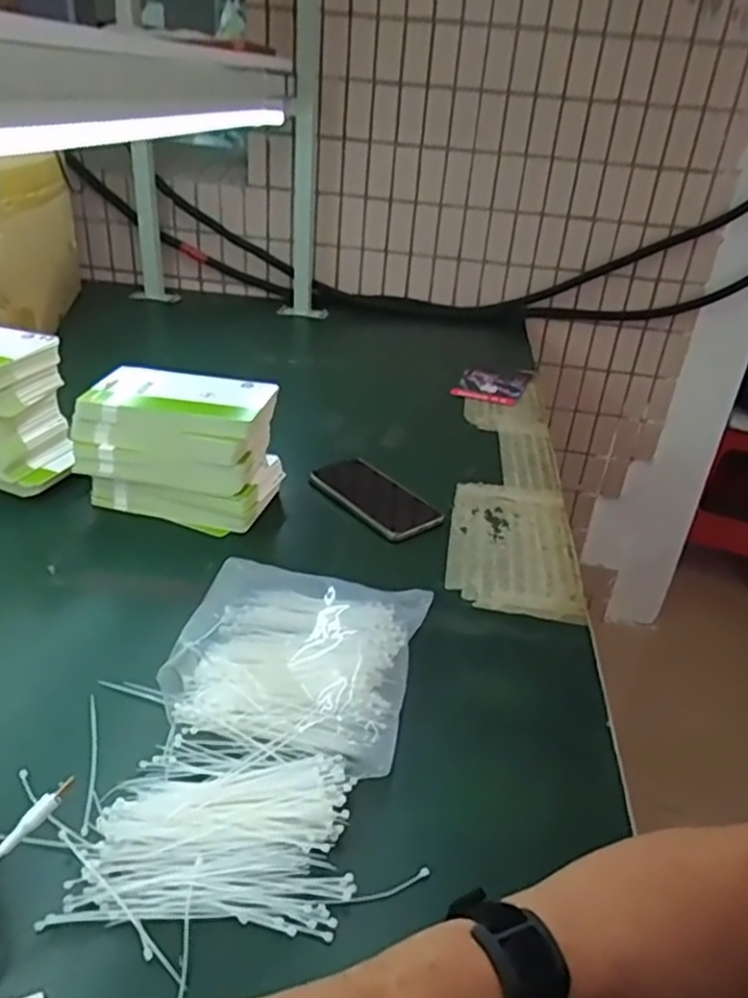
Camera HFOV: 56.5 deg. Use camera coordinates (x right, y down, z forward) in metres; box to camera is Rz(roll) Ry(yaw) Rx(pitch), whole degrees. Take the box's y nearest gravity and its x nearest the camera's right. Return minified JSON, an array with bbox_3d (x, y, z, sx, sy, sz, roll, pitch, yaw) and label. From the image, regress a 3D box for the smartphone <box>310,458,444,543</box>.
[{"bbox_3d":[0.003,-0.005,0.791,0.075,0.014,0.152,-22,41,-34],"label":"smartphone"}]

